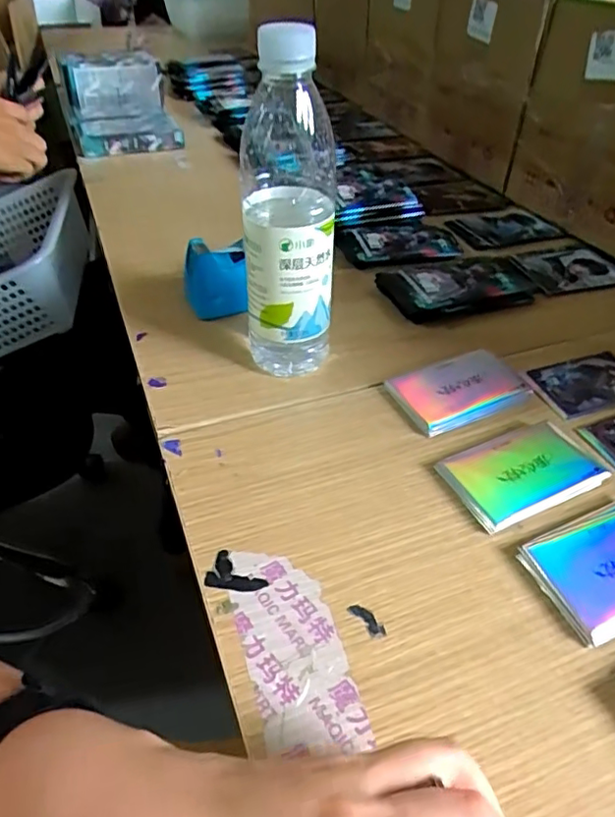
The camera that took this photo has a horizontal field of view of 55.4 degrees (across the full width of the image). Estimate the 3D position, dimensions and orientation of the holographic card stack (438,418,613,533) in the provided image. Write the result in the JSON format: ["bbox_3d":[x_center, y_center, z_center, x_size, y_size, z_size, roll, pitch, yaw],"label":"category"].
[{"bbox_3d":[0.140,0.041,0.384,0.094,0.011,0.059,-16,45,-19],"label":"holographic card stack"}]

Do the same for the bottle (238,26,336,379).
[{"bbox_3d":[-0.014,-0.128,0.401,0.060,0.222,0.073,-4,43,-7],"label":"bottle"}]

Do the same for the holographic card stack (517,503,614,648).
[{"bbox_3d":[0.177,0.090,0.337,0.098,0.009,0.065,-15,45,-19],"label":"holographic card stack"}]

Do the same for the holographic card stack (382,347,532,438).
[{"bbox_3d":[0.117,-0.015,0.445,0.100,0.011,0.063,-15,45,-19],"label":"holographic card stack"}]

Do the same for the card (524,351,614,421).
[{"bbox_3d":[0.223,-0.020,0.465,0.092,0.004,0.056,-13,48,-16],"label":"card"}]

